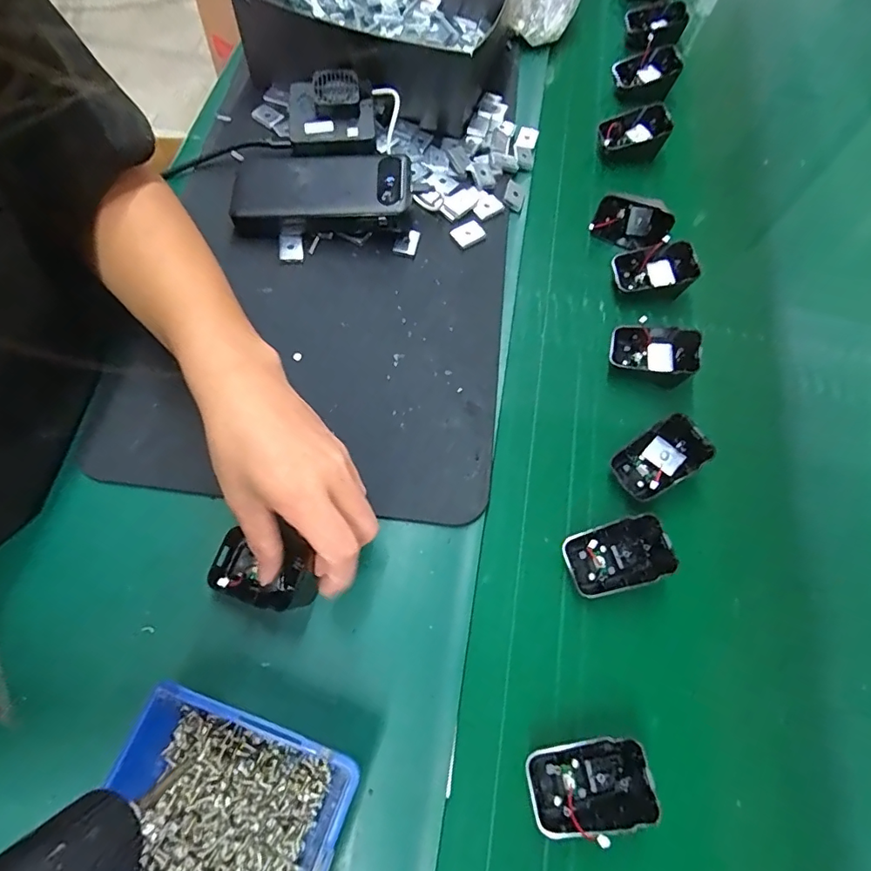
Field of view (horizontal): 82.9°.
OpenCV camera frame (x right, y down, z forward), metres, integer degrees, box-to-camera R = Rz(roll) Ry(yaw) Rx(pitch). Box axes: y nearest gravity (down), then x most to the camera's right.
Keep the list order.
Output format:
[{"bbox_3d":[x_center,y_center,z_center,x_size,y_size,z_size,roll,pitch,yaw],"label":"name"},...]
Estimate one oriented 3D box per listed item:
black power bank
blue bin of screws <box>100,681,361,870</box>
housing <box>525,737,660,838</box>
[{"bbox_3d":[-0.103,-0.227,0.445,0.157,0.028,0.058,2,62,3],"label":"black power bank"},{"bbox_3d":[-0.113,0.209,0.261,0.123,0.064,0.112,17,64,11],"label":"blue bin of screws"},{"bbox_3d":[0.090,0.212,0.299,0.068,0.039,0.043,-9,62,-3],"label":"housing"}]

